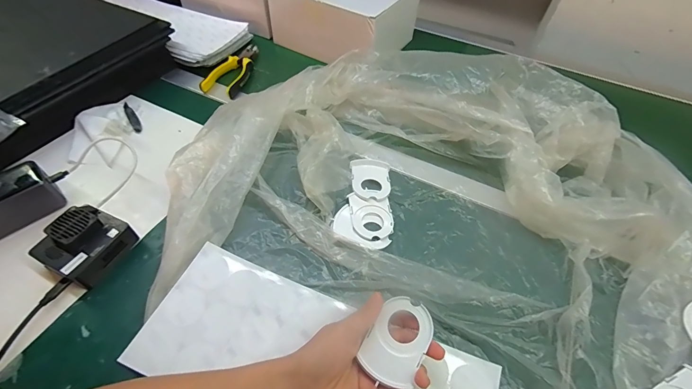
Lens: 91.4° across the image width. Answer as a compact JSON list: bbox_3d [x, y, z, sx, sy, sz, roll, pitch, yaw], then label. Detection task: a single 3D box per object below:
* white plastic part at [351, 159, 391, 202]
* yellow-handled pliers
[{"bbox_3d":[0.035,-0.022,0.486,0.057,0.013,0.079,5,51,1],"label":"white plastic part"},{"bbox_3d":[-0.212,-0.246,0.650,0.062,0.019,0.166,11,51,6],"label":"yellow-handled pliers"}]

